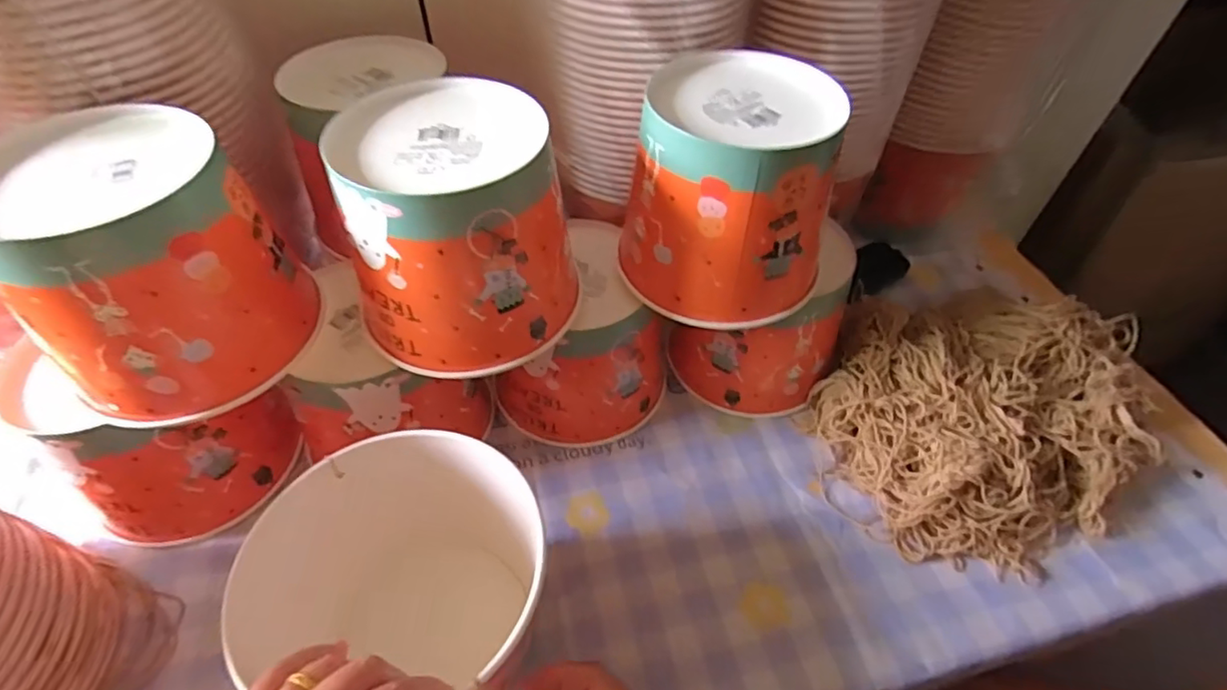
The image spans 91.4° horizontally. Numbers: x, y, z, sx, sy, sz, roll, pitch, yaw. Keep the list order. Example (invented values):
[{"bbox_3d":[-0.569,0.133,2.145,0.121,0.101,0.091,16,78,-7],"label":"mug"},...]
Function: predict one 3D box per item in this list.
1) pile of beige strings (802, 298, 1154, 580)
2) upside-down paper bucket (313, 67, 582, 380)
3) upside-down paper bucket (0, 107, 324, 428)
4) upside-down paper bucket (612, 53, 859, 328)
[{"bbox_3d":[0.325,0.047,0.510,0.295,0.066,0.228,-20,53,-17],"label":"pile of beige strings"},{"bbox_3d":[-0.103,-0.077,0.396,0.140,0.130,0.140,-14,52,-12],"label":"upside-down paper bucket"},{"bbox_3d":[-0.282,-0.049,0.368,0.136,0.126,0.144,-36,59,-26],"label":"upside-down paper bucket"},{"bbox_3d":[0.080,-0.112,0.429,0.137,0.127,0.144,9,51,7],"label":"upside-down paper bucket"}]

